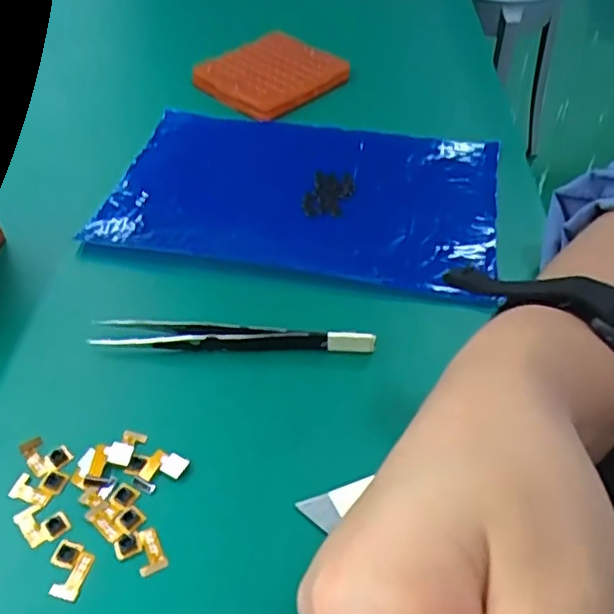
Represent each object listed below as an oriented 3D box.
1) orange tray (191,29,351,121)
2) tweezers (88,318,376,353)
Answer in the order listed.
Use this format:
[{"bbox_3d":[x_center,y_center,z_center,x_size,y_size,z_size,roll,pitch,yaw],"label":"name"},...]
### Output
[{"bbox_3d":[-0.027,-0.173,0.461,0.088,0.013,0.085,-32,55,-26],"label":"orange tray"},{"bbox_3d":[-0.034,0.014,0.283,0.127,0.011,0.015,4,48,3],"label":"tweezers"}]

